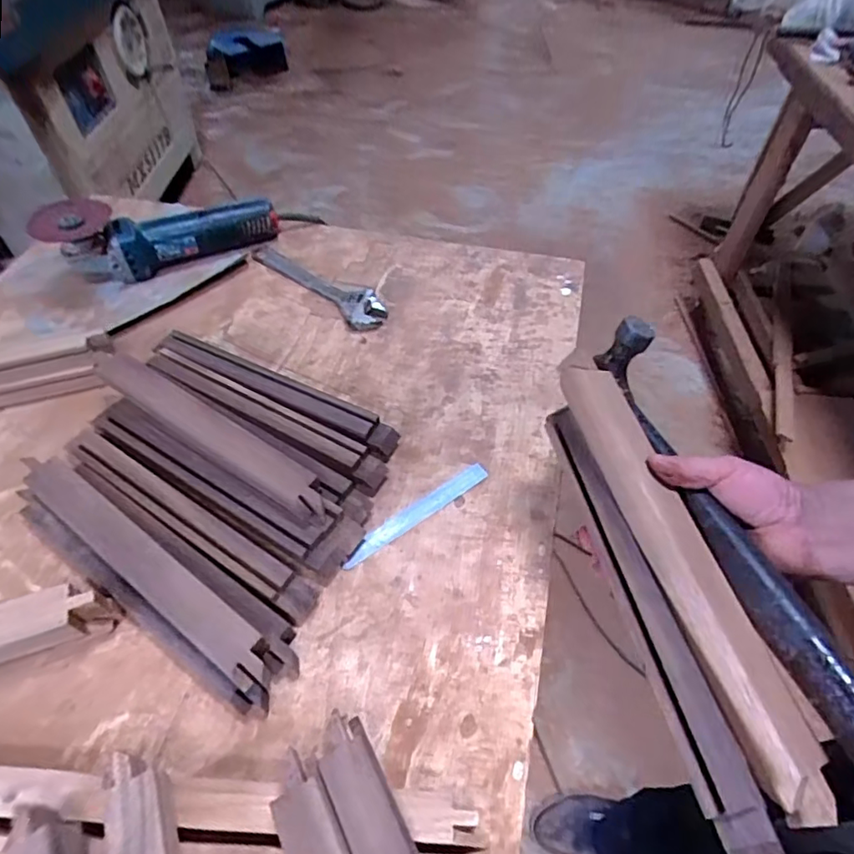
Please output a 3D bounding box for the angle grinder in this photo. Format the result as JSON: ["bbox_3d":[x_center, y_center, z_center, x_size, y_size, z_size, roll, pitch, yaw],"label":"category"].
[{"bbox_3d":[-0.354,-0.272,0.758,0.283,0.095,0.080,-23,57,-17],"label":"angle grinder"}]

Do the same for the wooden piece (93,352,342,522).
[{"bbox_3d":[-0.220,-0.001,0.543,0.315,0.029,0.040,30,58,21],"label":"wooden piece"}]

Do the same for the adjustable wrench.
[{"bbox_3d":[-0.143,-0.195,0.743,0.225,0.016,0.056,37,61,23],"label":"adjustable wrench"}]

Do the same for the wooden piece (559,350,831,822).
[{"bbox_3d":[0.166,0.070,0.378,0.044,0.018,0.306,-13,59,-10],"label":"wooden piece"}]

